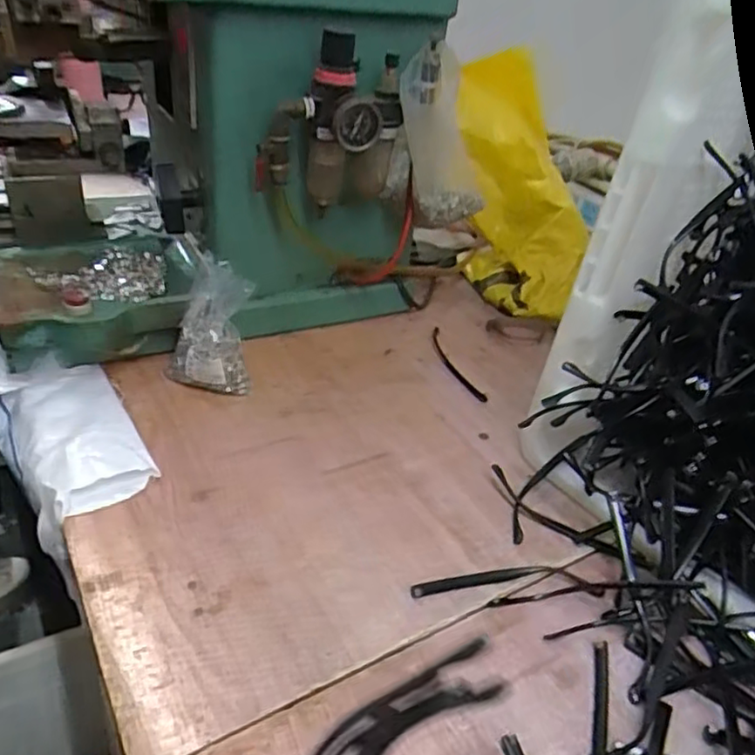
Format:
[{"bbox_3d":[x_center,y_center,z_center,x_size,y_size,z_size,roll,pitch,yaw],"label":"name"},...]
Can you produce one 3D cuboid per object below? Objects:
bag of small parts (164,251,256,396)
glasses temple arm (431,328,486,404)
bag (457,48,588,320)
[{"bbox_3d":[-0.154,-0.042,0.603,0.076,0.105,0.072,4,34,-5],"label":"bag of small parts"},{"bbox_3d":[0.081,-0.016,0.699,0.016,0.005,0.138,-4,36,-17],"label":"glasses temple arm"},{"bbox_3d":[0.163,-0.229,0.815,0.131,0.315,0.113,-9,5,-23],"label":"bag"}]

